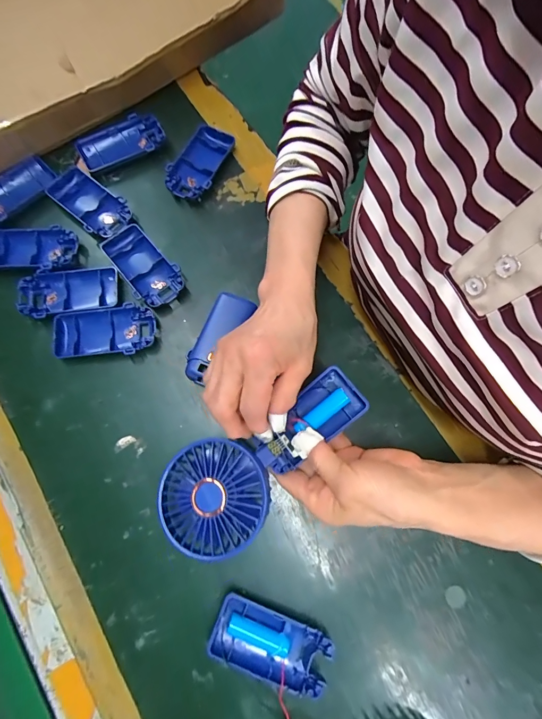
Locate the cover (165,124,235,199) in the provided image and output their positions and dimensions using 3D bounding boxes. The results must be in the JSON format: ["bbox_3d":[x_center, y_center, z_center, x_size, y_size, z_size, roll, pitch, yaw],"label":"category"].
[{"bbox_3d":[-0.078,-0.218,0.374,0.047,0.015,0.092,24,76,4],"label":"cover"}]

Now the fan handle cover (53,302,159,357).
[{"bbox_3d":[-0.160,-0.027,0.327,0.093,0.016,0.047,-4,76,-3],"label":"fan handle cover"}]

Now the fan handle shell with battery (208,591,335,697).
[{"bbox_3d":[0.000,0.224,0.265,0.091,0.015,0.045,20,76,3],"label":"fan handle shell with battery"}]

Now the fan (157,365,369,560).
[{"bbox_3d":[-0.006,0.076,0.263,0.176,0.025,0.077,-35,79,-8],"label":"fan"}]

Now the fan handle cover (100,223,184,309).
[{"bbox_3d":[-0.131,-0.095,0.344,0.046,0.014,0.095,-42,80,-11],"label":"fan handle cover"}]

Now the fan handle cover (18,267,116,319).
[{"bbox_3d":[-0.201,-0.067,0.336,0.094,0.014,0.047,-8,76,-4],"label":"fan handle cover"}]

